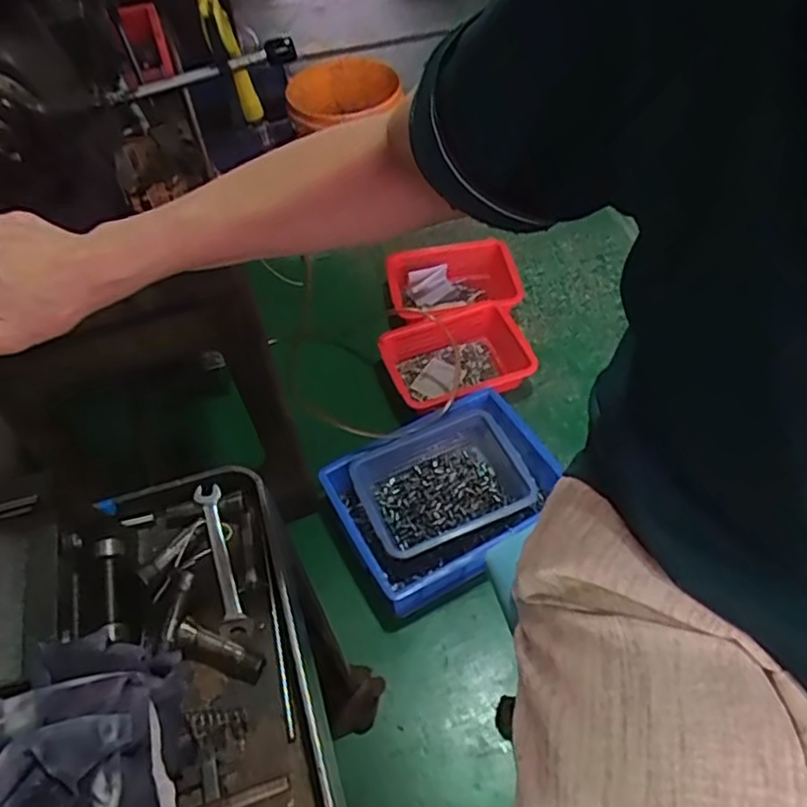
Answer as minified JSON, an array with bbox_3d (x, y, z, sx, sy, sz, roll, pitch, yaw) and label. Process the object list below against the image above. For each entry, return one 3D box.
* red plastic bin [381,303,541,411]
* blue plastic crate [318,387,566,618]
[{"bbox_3d":[0.134,-0.092,1.527,0.317,0.100,0.234,-21,53,-12],"label":"red plastic bin"},{"bbox_3d":[0.097,0.178,1.330,0.432,0.125,0.311,-27,55,-16],"label":"blue plastic crate"}]

